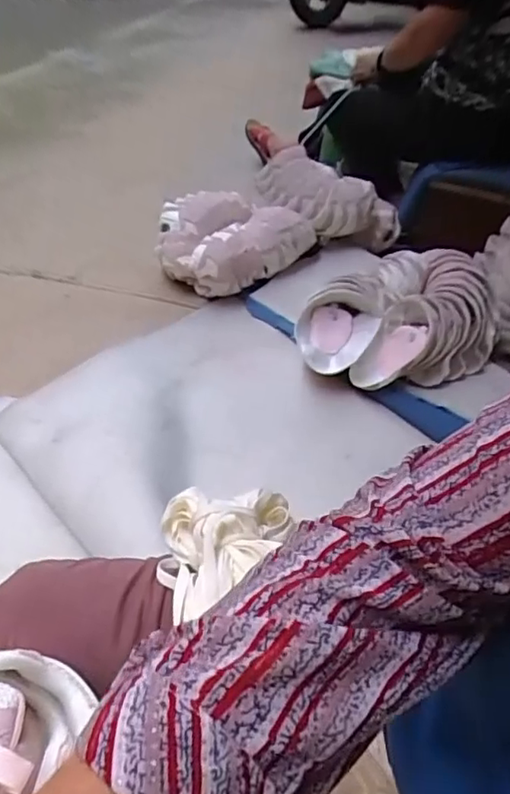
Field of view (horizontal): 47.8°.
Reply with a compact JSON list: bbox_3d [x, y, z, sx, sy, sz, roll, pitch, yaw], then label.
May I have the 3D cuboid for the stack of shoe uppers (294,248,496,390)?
[{"bbox_3d":[0.303,-0.150,1.207,0.454,0.161,0.268,-13,47,-25],"label":"stack of shoe uppers"}]

